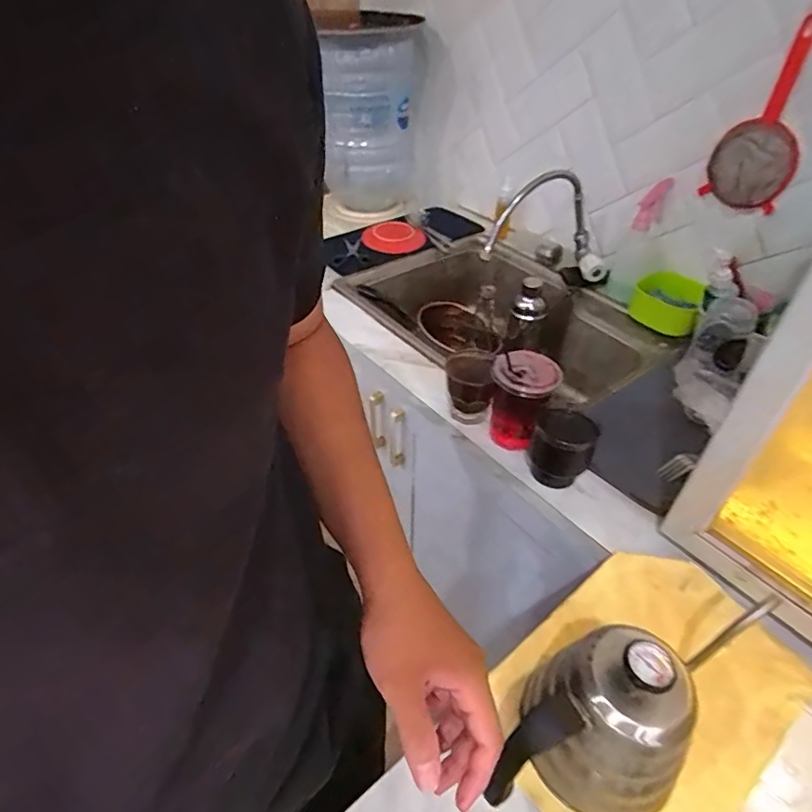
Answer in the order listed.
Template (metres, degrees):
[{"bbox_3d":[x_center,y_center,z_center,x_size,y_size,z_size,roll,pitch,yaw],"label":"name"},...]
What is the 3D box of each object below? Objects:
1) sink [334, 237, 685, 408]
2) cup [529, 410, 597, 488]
[{"bbox_3d":[0.162,-0.153,1.029,0.391,0.129,0.575,-25,48,-26],"label":"sink"},{"bbox_3d":[0.200,0.061,0.668,0.074,0.093,0.068,1,42,-1],"label":"cup"}]

